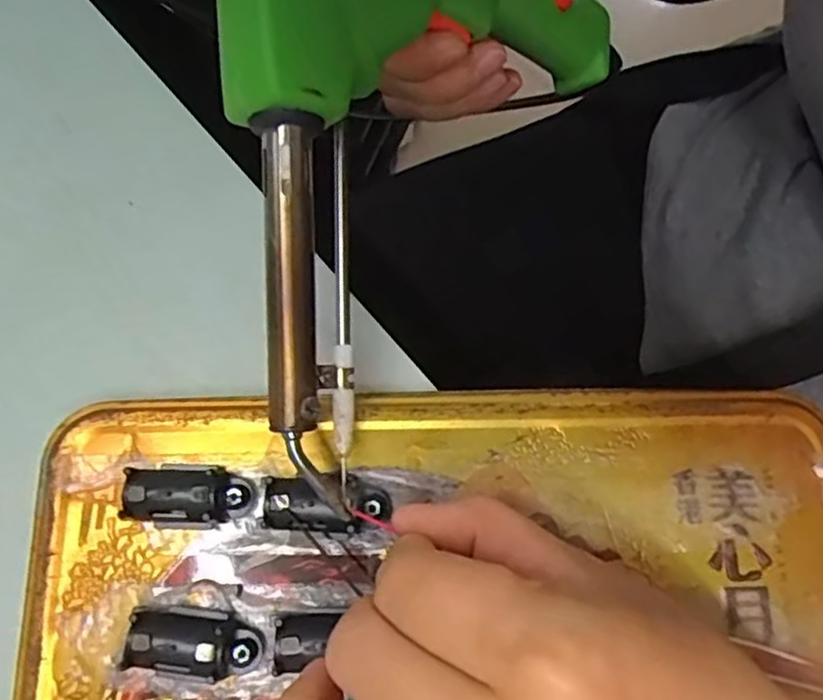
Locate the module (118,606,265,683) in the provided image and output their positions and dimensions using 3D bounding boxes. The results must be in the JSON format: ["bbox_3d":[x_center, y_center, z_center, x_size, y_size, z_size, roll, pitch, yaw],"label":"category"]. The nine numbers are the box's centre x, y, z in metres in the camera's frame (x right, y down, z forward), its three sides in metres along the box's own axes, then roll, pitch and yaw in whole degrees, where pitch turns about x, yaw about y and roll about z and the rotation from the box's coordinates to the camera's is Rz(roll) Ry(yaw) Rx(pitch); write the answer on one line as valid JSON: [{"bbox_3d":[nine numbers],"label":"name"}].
[{"bbox_3d":[-0.058,0.079,0.193,0.034,0.016,0.016,5,75,2],"label":"module"}]

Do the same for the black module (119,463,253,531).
[{"bbox_3d":[-0.063,0.041,0.205,0.033,0.014,0.018,-1,75,0],"label":"black module"}]

